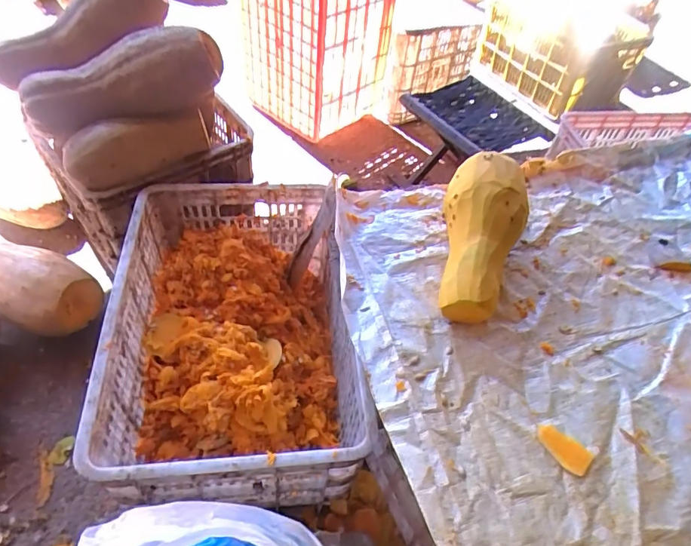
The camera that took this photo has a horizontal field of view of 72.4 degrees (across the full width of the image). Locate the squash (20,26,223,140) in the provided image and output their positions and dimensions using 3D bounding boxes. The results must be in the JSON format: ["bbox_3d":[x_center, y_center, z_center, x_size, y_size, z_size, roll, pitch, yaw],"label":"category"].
[{"bbox_3d":[-0.399,-0.344,0.860,0.343,0.115,0.120,-17,52,0],"label":"squash"}]

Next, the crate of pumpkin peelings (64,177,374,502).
[{"bbox_3d":[-0.181,0.107,0.814,0.348,0.254,0.537,-3,50,-8],"label":"crate of pumpkin peelings"}]

